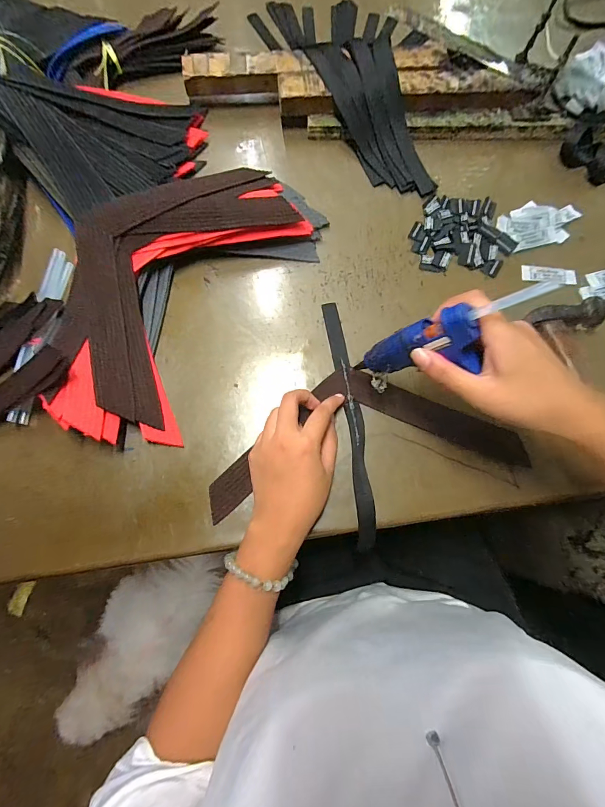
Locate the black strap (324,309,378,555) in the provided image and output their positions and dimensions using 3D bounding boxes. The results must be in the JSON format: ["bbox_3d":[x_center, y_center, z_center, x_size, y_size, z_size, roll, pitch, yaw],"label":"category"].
[{"bbox_3d":[0.049,0.011,0.365,0.020,0.008,0.252,-7,74,-3],"label":"black strap"}]

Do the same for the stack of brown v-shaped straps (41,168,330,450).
[{"bbox_3d":[-0.131,-0.123,0.369,0.182,0.058,0.330,28,77,6],"label":"stack of brown v-shaped straps"}]

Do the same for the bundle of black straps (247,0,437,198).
[{"bbox_3d":[0.075,-0.430,0.457,0.149,0.055,0.376,-27,77,-8],"label":"bundle of black straps"}]

